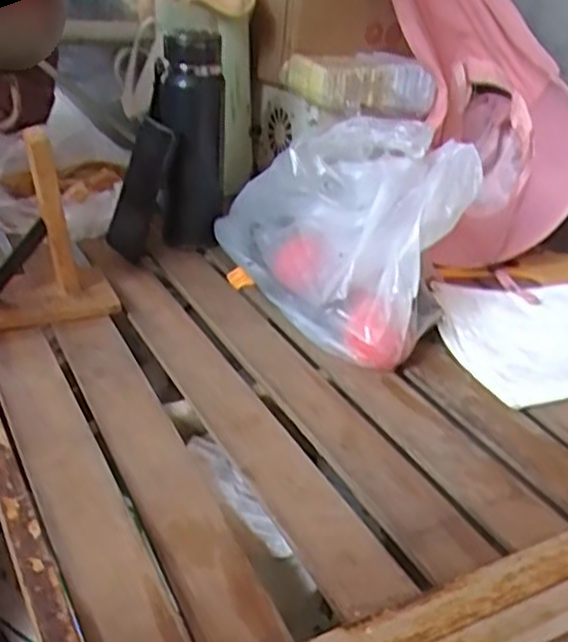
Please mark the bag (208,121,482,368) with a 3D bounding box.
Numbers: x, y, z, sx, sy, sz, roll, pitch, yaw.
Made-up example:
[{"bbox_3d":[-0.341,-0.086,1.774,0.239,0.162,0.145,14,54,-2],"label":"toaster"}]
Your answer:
[{"bbox_3d":[0.052,-0.116,0.826,0.145,0.217,0.346,-11,30,-25],"label":"bag"}]

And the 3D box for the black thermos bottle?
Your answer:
[{"bbox_3d":[-0.120,-0.228,0.959,0.088,0.250,0.104,0,29,-8],"label":"black thermos bottle"}]

